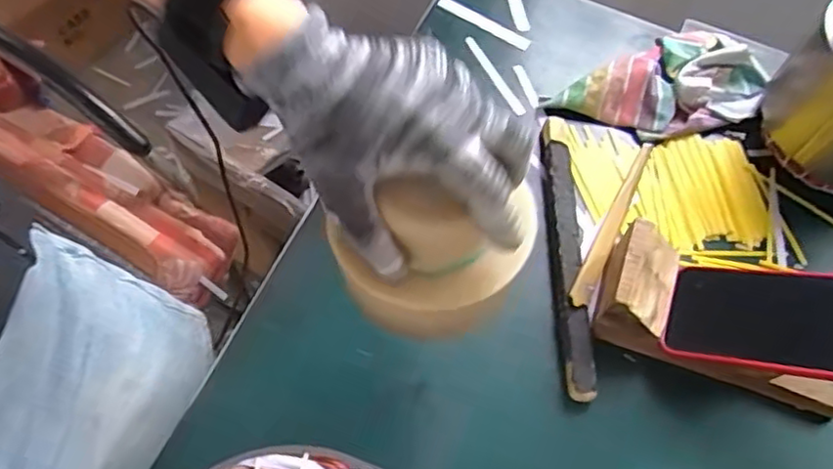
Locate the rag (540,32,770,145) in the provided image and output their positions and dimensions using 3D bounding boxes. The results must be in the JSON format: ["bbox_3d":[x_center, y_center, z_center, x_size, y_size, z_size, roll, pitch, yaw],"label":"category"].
[{"bbox_3d":[0.247,-0.141,0.646,0.202,0.032,0.107,-28,66,-18],"label":"rag"}]

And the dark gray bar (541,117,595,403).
[{"bbox_3d":[0.127,0.008,0.563,0.029,0.019,0.260,3,60,-2],"label":"dark gray bar"}]

